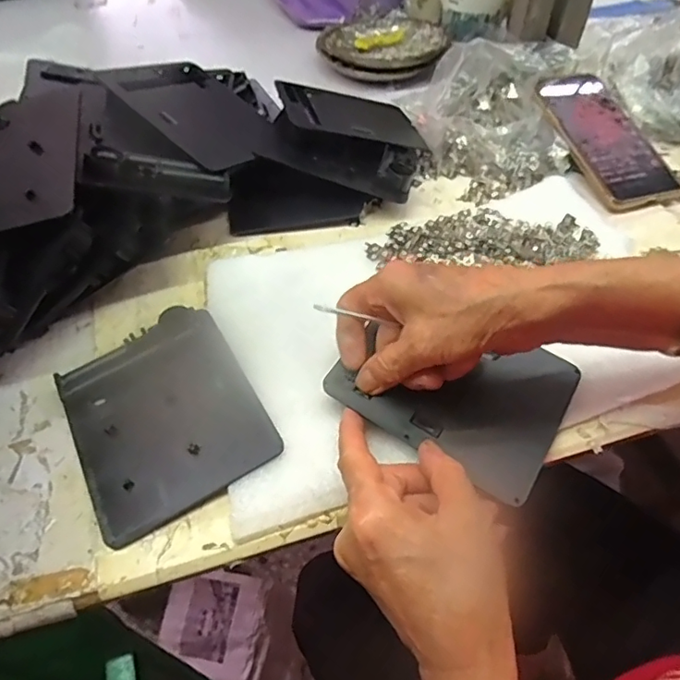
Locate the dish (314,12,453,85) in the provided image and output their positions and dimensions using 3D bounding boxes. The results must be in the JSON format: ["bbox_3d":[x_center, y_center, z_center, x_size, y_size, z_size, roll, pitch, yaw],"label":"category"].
[{"bbox_3d":[0.048,-0.342,0.621,0.145,0.025,0.143,-1,52,1],"label":"dish"}]

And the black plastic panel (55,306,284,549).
[{"bbox_3d":[-0.109,0.044,0.333,0.107,0.027,0.122,-25,55,-18],"label":"black plastic panel"}]

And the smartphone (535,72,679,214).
[{"bbox_3d":[0.241,-0.186,0.493,0.082,0.011,0.161,-14,66,-10],"label":"smartphone"}]

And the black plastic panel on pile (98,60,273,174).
[{"bbox_3d":[-0.117,-0.193,0.453,0.129,0.007,0.111,39,43,6],"label":"black plastic panel on pile"}]

